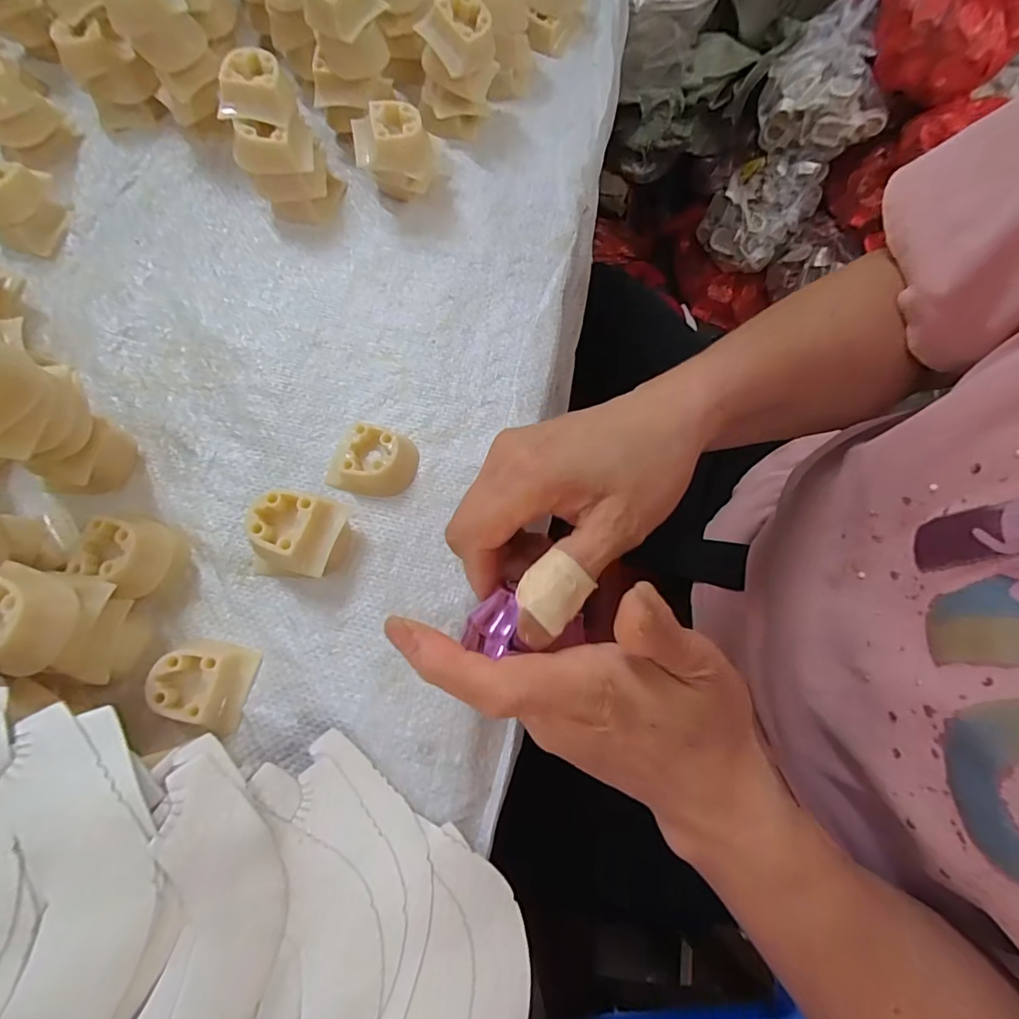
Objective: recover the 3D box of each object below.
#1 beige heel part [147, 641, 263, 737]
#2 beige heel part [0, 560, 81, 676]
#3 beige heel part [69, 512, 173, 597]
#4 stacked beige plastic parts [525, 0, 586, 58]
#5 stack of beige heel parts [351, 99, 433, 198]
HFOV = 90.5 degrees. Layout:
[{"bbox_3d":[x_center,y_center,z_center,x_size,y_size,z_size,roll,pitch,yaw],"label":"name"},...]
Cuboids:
[{"bbox_3d":[-0.146,0.083,0.239,0.038,0.017,0.038,10,73,3],"label":"beige heel part"},{"bbox_3d":[-0.195,0.043,0.201,0.034,0.020,0.035,23,74,5],"label":"beige heel part"},{"bbox_3d":[-0.184,0.023,0.246,0.038,0.026,0.036,15,73,5],"label":"beige heel part"},{"bbox_3d":[0.033,-0.367,0.369,0.042,0.038,0.041,7,73,2],"label":"stacked beige plastic parts"},{"bbox_3d":[-0.069,-0.219,0.316,0.044,0.047,0.033,-2,72,-1],"label":"stack of beige heel parts"}]

